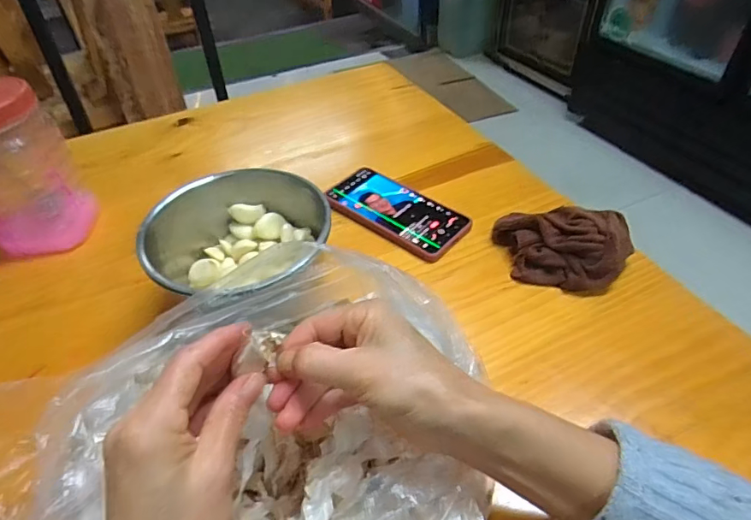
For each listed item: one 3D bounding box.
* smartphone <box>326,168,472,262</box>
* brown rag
[{"bbox_3d":[0.021,-0.055,0.544,0.160,0.014,0.079,32,54,30],"label":"smartphone"},{"bbox_3d":[0.178,-0.017,0.475,0.121,0.048,0.082,15,47,17],"label":"brown rag"}]

